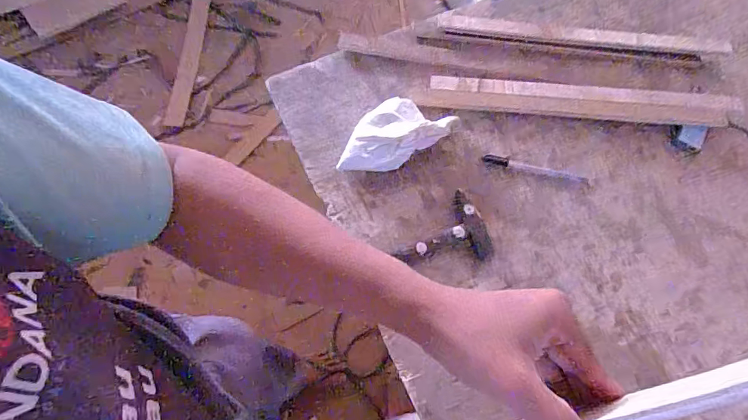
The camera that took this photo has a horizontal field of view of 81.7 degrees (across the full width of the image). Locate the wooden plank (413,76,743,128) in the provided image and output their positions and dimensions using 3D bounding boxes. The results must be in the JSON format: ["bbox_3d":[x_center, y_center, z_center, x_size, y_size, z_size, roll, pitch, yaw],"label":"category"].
[{"bbox_3d":[0.321,-0.170,0.679,0.495,0.015,0.060,4,68,-1],"label":"wooden plank"}]

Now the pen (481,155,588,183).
[{"bbox_3d":[0.239,-0.062,0.637,0.154,0.006,0.015,11,68,2],"label":"pen"}]

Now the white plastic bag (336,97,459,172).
[{"bbox_3d":[0.026,-0.114,0.628,0.181,0.049,0.093,-30,72,-14],"label":"white plastic bag"}]

